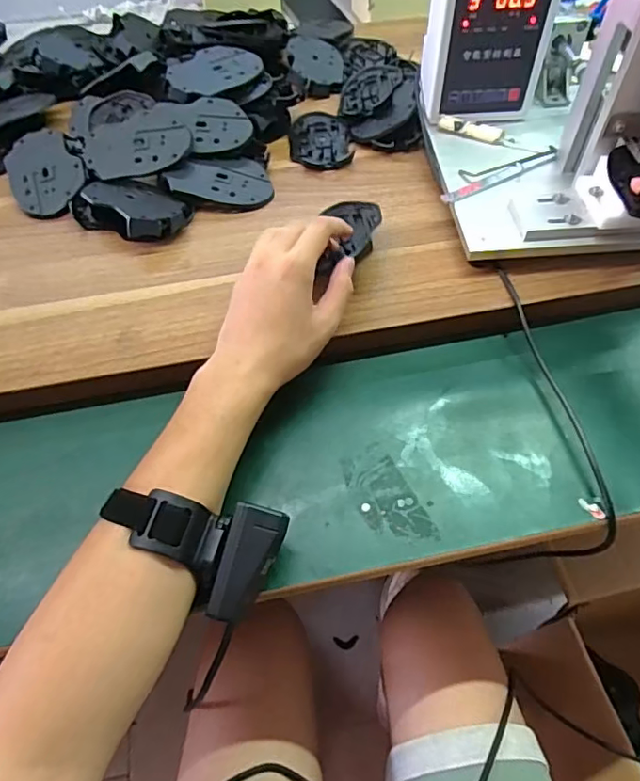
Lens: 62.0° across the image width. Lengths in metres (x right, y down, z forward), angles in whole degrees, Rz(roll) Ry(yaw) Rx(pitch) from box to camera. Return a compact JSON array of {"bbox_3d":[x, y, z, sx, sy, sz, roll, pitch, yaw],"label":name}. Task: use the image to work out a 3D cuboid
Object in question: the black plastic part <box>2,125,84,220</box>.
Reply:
[{"bbox_3d":[-0.286,-0.228,0.555,0.071,0.031,0.105,-23,58,-14],"label":"black plastic part"}]

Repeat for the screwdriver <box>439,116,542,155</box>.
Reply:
[{"bbox_3d":[0.176,-0.268,0.551,0.108,0.008,0.015,28,60,19],"label":"screwdriver"}]

